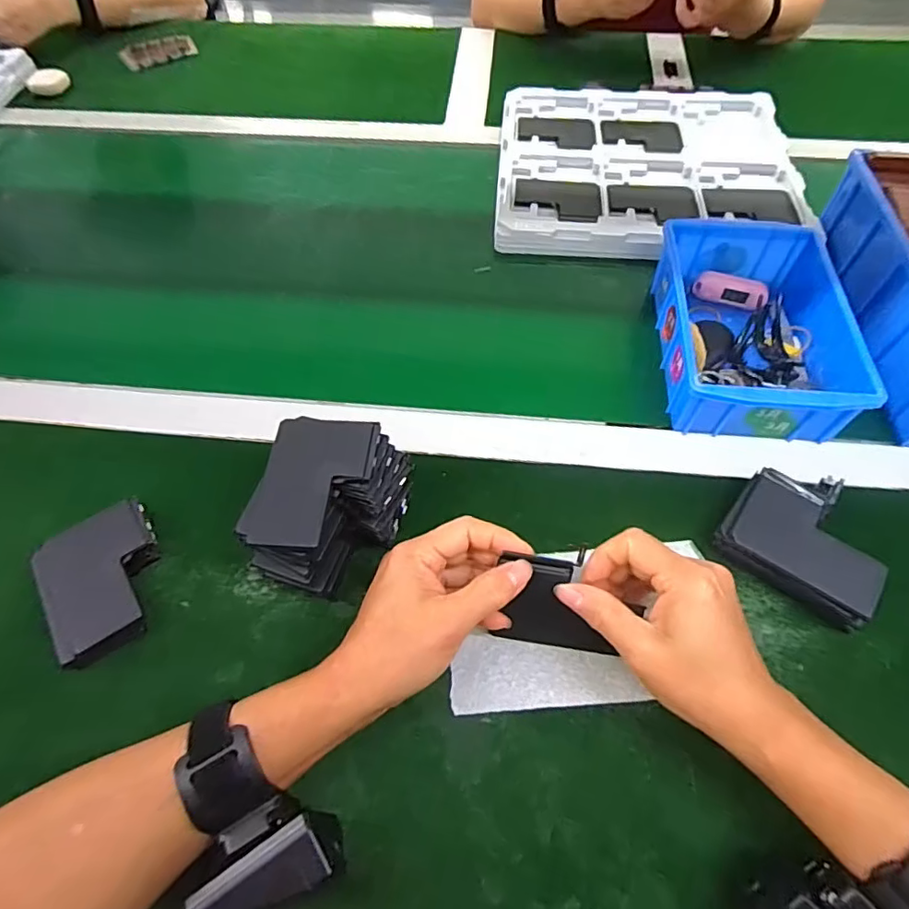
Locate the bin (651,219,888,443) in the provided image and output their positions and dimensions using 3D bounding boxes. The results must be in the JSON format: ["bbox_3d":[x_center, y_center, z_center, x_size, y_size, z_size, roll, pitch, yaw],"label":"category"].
[{"bbox_3d":[0.242,-0.110,0.452,0.131,0.053,0.194,2,57,2],"label":"bin"}]

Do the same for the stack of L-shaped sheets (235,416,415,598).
[{"bbox_3d":[-0.078,0.036,0.357,0.082,0.070,0.097,9,58,7],"label":"stack of L-shaped sheets"}]

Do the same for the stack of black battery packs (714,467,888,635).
[{"bbox_3d":[0.240,0.055,0.377,0.096,0.029,0.095,33,63,20],"label":"stack of black battery packs"}]

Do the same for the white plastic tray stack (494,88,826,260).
[{"bbox_3d":[0.213,-0.322,0.620,0.320,0.034,0.292,3,57,3],"label":"white plastic tray stack"}]

